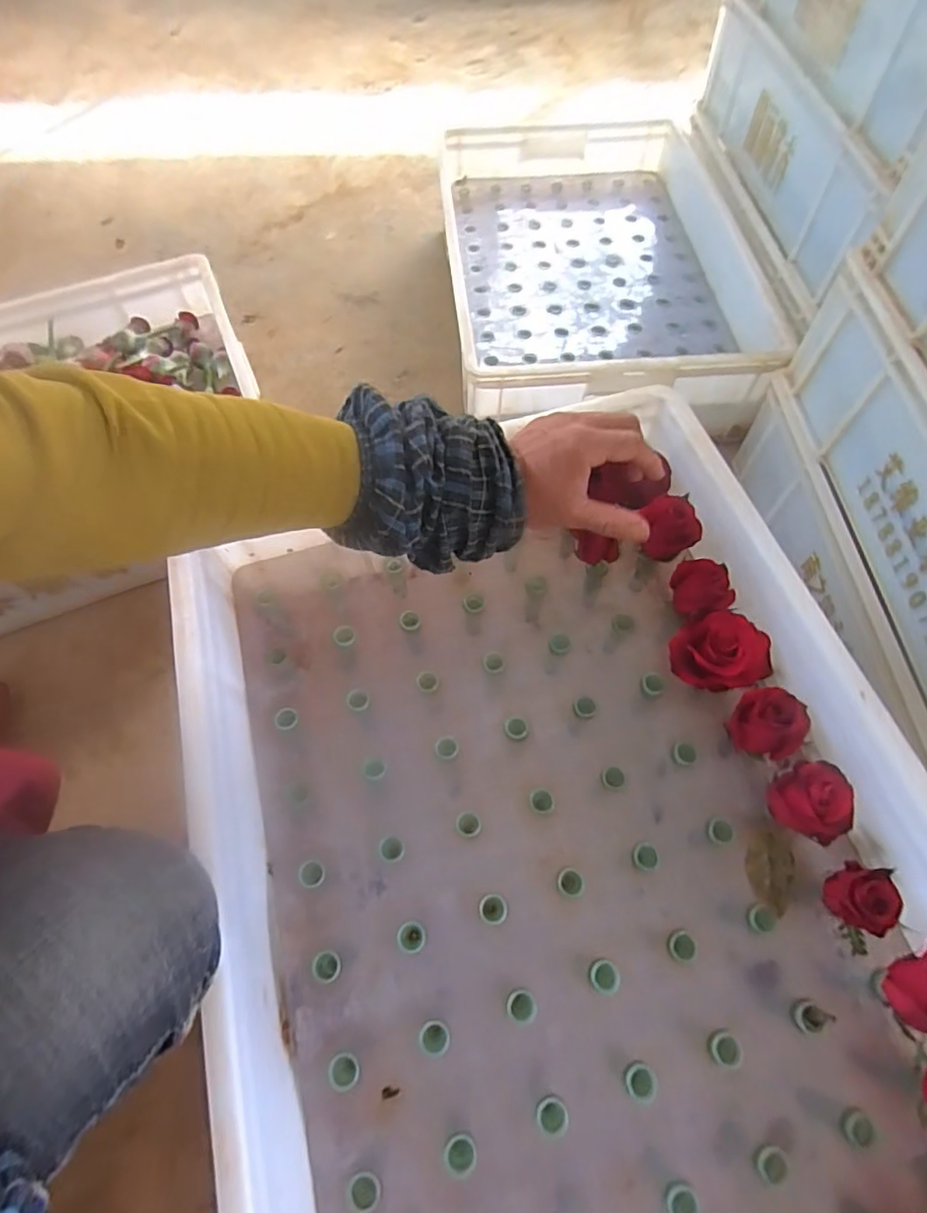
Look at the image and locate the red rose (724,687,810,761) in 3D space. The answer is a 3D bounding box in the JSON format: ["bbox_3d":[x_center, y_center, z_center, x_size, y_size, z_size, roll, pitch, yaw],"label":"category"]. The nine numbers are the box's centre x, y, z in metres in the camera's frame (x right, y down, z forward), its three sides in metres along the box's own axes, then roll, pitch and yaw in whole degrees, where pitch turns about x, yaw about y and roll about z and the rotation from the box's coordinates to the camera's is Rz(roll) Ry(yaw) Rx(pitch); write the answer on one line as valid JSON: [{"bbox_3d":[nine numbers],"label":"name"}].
[{"bbox_3d":[0.219,0.083,0.415,0.043,0.040,0.040,1,62,-1],"label":"red rose"}]

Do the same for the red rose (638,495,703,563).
[{"bbox_3d":[0.172,-0.065,0.485,0.040,0.044,0.047,-8,62,-6],"label":"red rose"}]

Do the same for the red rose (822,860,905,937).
[{"bbox_3d":[0.248,0.181,0.356,0.034,0.037,0.037,1,62,-1],"label":"red rose"}]

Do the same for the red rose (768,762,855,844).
[{"bbox_3d":[0.232,0.130,0.384,0.039,0.040,0.049,4,62,1],"label":"red rose"}]

